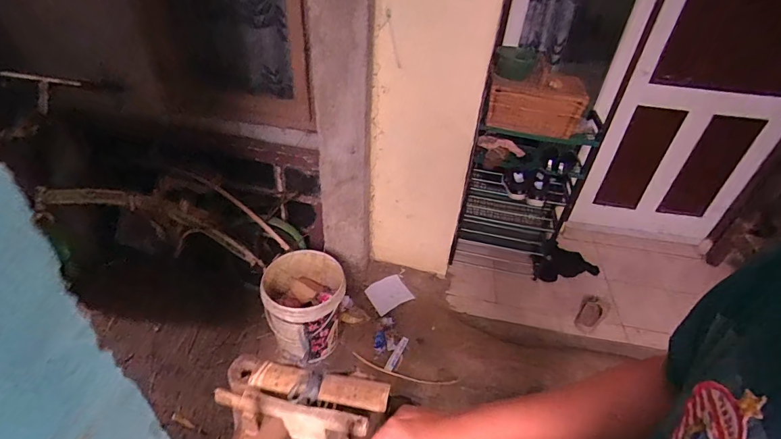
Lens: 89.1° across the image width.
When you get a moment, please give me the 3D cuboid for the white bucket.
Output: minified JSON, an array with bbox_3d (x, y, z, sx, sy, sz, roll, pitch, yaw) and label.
[{"bbox_3d":[-0.347,0.351,1.632,0.300,0.356,0.337,-7,40,-14],"label":"white bucket"}]

